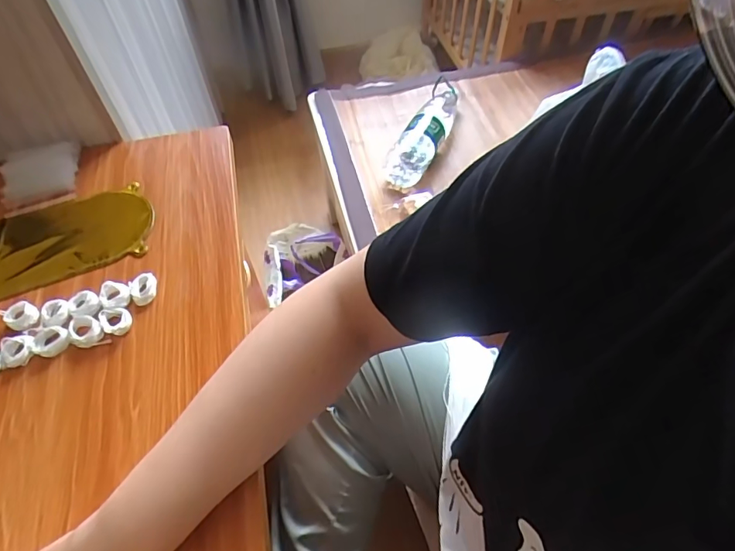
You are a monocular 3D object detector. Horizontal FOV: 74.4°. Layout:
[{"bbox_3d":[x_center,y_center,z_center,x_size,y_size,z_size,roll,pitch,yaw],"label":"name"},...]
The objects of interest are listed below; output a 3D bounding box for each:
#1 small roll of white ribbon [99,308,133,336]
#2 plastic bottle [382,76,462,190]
[{"bbox_3d":[-0.245,0.044,0.472,0.033,0.010,0.027,35,61,25],"label":"small roll of white ribbon"},{"bbox_3d":[0.141,-0.339,1.117,0.086,0.105,0.348,19,56,17],"label":"plastic bottle"}]

